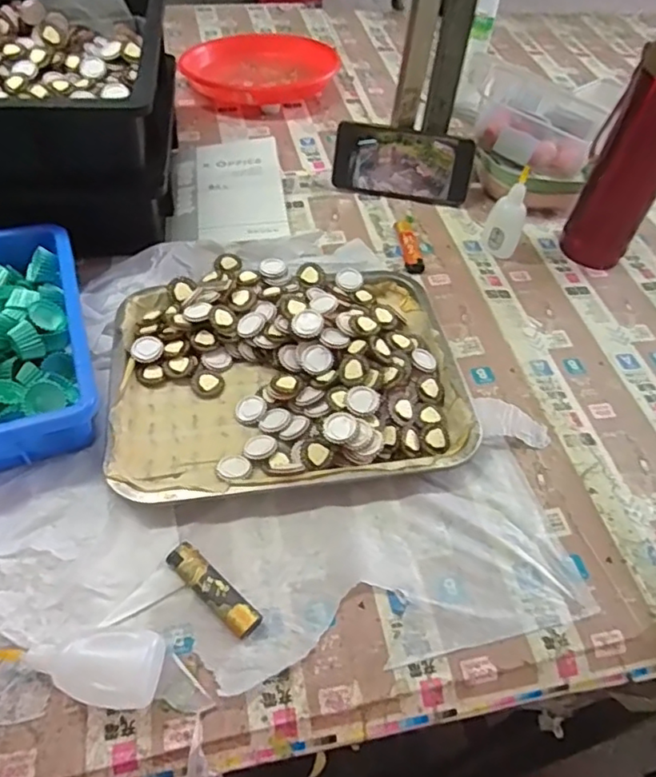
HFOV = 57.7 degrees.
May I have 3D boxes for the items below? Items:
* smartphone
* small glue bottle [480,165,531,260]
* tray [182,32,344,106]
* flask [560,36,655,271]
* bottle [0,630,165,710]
[{"bbox_3d":[0.090,-0.271,0.721,0.163,0.076,0.010,10,23,1],"label":"smartphone"},{"bbox_3d":[0.197,-0.189,0.649,0.035,0.096,0.034,5,50,-1],"label":"small glue bottle"},{"bbox_3d":[-0.104,-0.480,0.893,0.205,0.051,0.200,-23,56,-22],"label":"tray"},{"bbox_3d":[0.314,-0.248,0.593,0.077,0.274,0.059,25,53,15],"label":"flask"},{"bbox_3d":[-0.157,0.174,0.369,0.102,0.030,0.040,5,50,-1],"label":"bottle"}]

